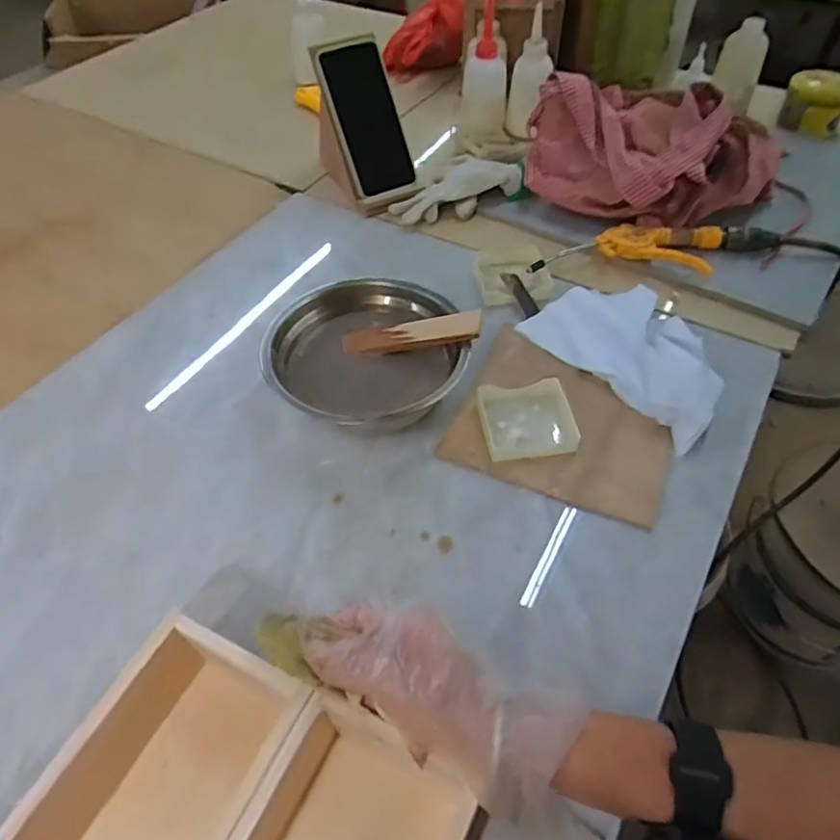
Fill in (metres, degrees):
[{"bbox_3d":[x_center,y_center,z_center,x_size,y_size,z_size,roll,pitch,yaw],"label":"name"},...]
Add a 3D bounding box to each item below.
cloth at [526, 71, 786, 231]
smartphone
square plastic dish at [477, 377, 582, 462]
[{"bbox_3d":[0.267,-0.312,0.712,0.281,0.098,0.205,17,54,15],"label":"cloth"},{"bbox_3d":[-0.061,-0.356,0.730,0.078,0.166,0.010,-22,14,-16],"label":"smartphone"},{"bbox_3d":[0.090,-0.002,0.523,0.074,0.018,0.074,-10,52,-7],"label":"square plastic dish"}]

